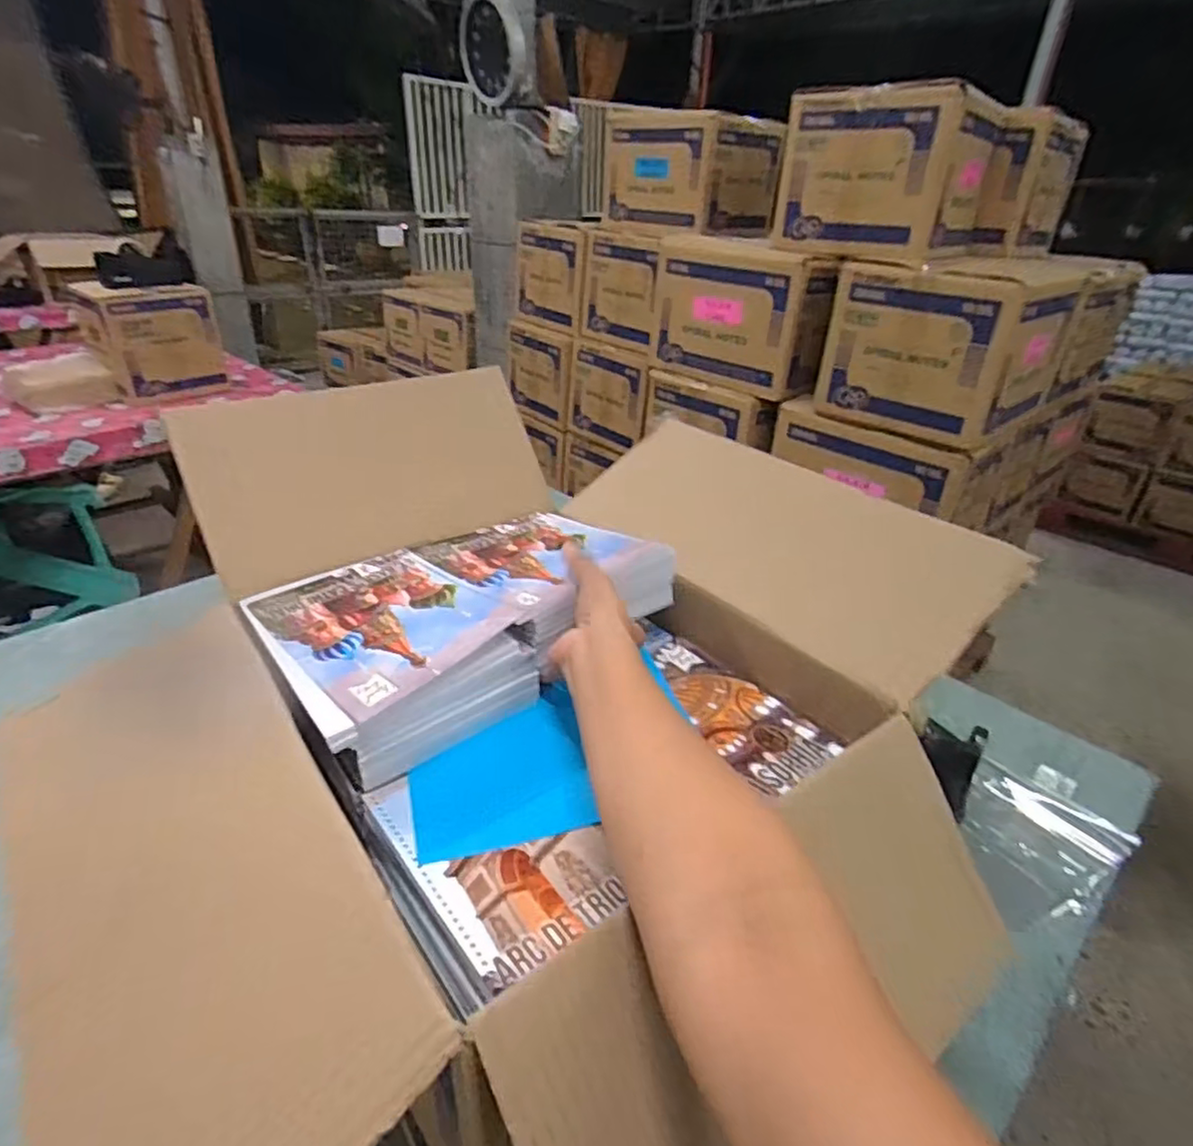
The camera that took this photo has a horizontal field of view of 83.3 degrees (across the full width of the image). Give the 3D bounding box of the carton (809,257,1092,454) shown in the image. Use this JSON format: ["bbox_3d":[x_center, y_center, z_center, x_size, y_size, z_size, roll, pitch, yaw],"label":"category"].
[{"bbox_3d":[0.761,-0.491,1.426,0.466,0.284,0.349,-24,40,-37],"label":"carton"}]

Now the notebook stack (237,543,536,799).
[{"bbox_3d":[-0.162,0.062,0.529,0.159,0.070,0.226,-21,38,-34],"label":"notebook stack"}]

